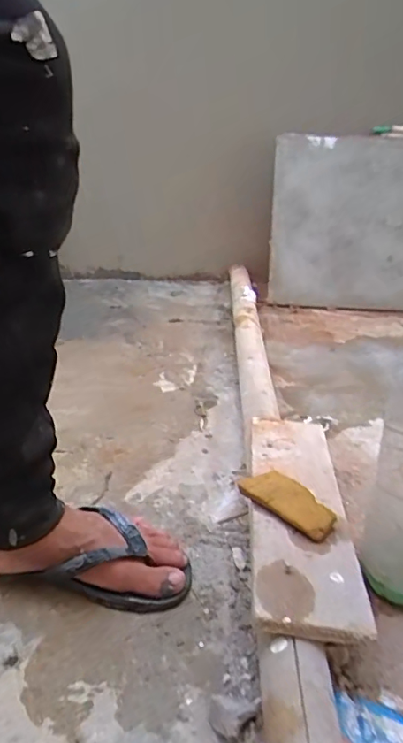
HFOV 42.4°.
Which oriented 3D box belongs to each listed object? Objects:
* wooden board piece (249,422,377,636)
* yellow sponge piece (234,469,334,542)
[{"bbox_3d":[0.104,0.141,0.576,0.101,0.015,0.337,2,20,4],"label":"wooden board piece"},{"bbox_3d":[0.090,0.133,0.547,0.105,0.012,0.044,28,54,34],"label":"yellow sponge piece"}]

